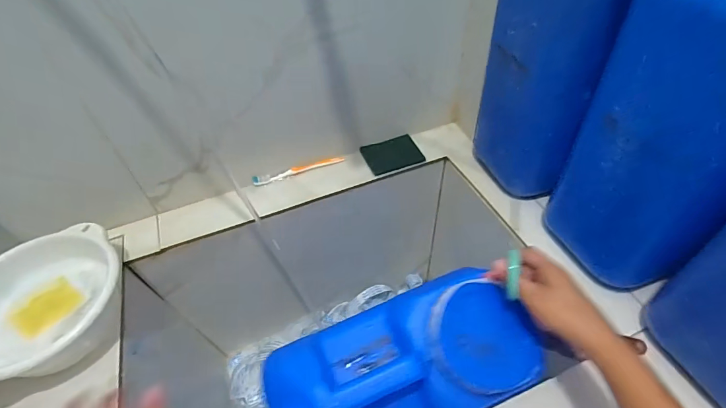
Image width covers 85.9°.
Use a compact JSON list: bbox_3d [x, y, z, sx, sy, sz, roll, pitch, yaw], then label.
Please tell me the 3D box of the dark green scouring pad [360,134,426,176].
[{"bbox_3d":[0.056,-0.096,0.757,0.104,0.012,0.077,-18,49,-12],"label":"dark green scouring pad"}]

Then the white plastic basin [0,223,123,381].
[{"bbox_3d":[-0.421,0.138,0.522,0.197,0.083,0.207,-2,48,3],"label":"white plastic basin"}]

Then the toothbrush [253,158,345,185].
[{"bbox_3d":[-0.120,-0.066,0.733,0.173,0.019,0.011,-17,49,-11],"label":"toothbrush"}]

